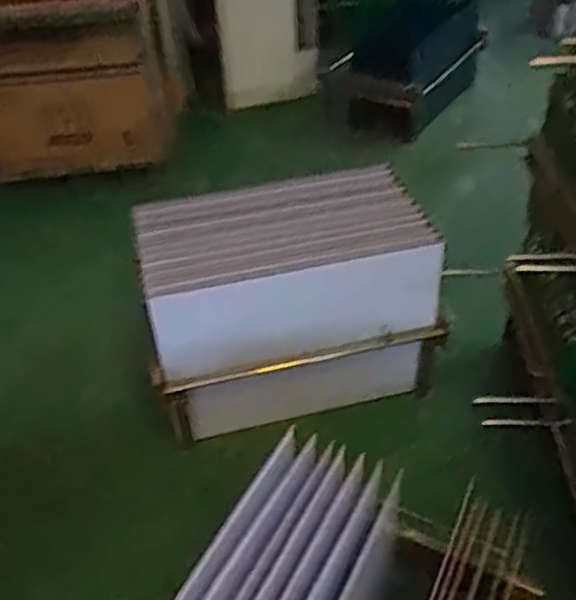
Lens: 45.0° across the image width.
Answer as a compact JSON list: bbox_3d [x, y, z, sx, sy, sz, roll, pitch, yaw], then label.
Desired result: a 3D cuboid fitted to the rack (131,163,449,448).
[{"bbox_3d":[0.001,0.012,1.507,0.588,0.403,0.340,-8,39,-6],"label":"rack"}]

